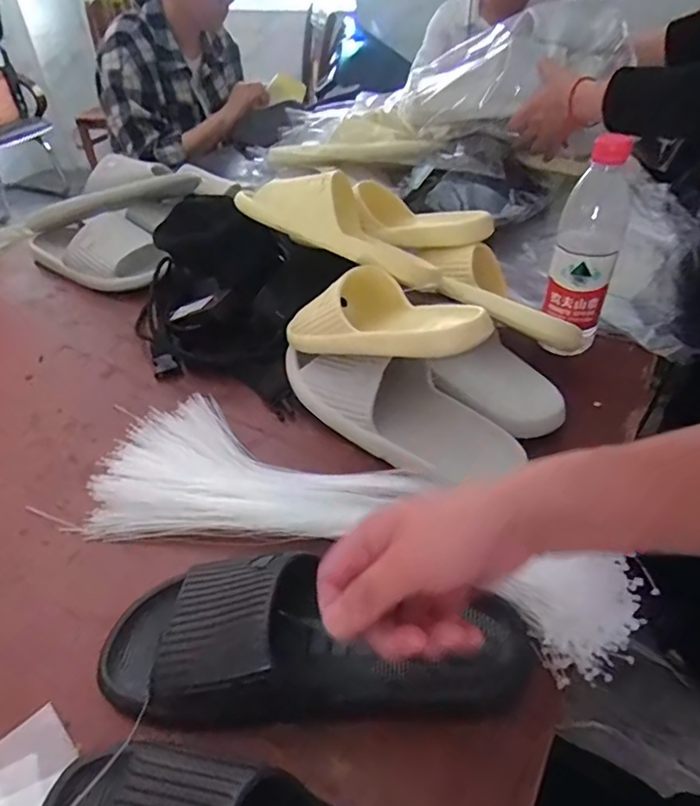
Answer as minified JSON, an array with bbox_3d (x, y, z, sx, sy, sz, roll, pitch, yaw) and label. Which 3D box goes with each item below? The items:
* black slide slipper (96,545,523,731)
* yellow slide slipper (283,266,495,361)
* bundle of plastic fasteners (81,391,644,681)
[{"bbox_3d":[-0.024,0.148,0.352,0.280,0.075,0.099,3,41,7],"label":"black slide slipper"},{"bbox_3d":[0.031,-0.079,0.524,0.100,0.076,0.209,-39,36,-27],"label":"yellow slide slipper"},{"bbox_3d":[-0.007,0.086,0.462,0.445,0.050,0.173,14,44,19],"label":"bundle of plastic fasteners"}]

